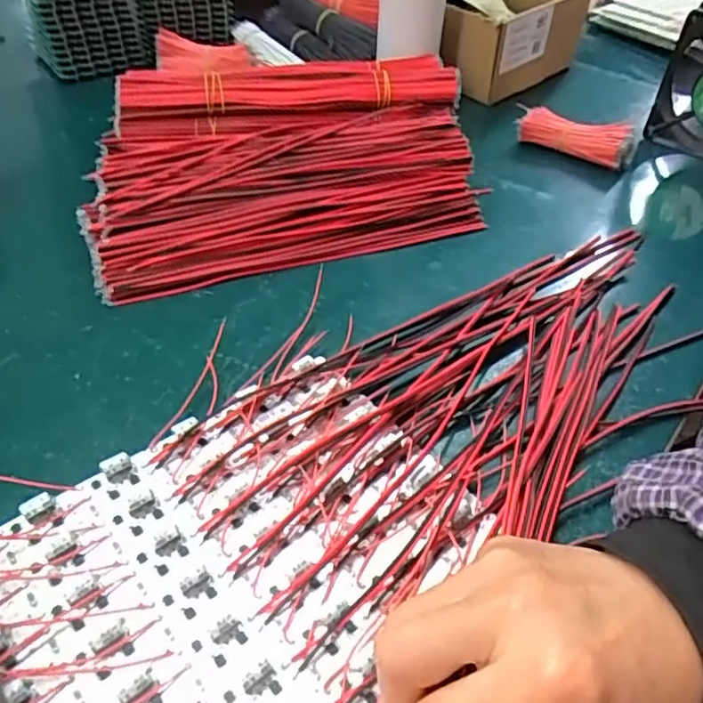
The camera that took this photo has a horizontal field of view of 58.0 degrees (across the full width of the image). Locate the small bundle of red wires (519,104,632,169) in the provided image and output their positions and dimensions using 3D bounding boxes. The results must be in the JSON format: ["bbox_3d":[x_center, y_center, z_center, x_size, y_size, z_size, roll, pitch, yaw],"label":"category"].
[{"bbox_3d":[0.204,-0.196,0.584,0.104,0.033,0.026,27,49,23],"label":"small bundle of red wires"}]

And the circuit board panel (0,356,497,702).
[{"bbox_3d":[-0.039,0.104,0.289,0.210,0.012,0.202,-27,51,-27],"label":"circuit board panel"}]

